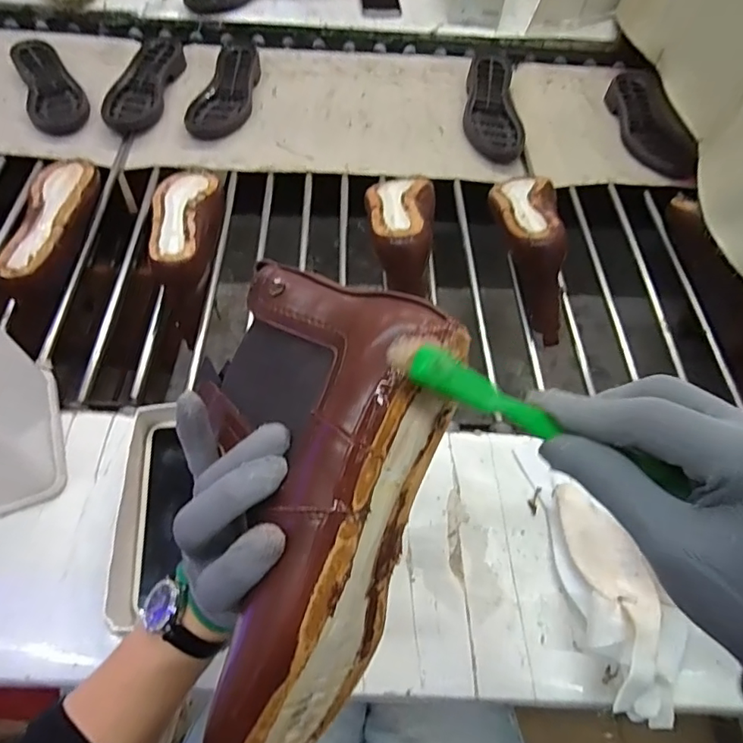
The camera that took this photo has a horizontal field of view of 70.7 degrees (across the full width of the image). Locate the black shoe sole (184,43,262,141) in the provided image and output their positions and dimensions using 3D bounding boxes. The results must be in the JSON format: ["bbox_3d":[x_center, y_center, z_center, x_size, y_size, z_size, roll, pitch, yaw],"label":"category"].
[{"bbox_3d":[-0.239,-0.470,0.871,0.088,0.033,0.214,10,56,2],"label":"black shoe sole"}]

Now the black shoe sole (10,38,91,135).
[{"bbox_3d":[-0.529,-0.469,0.858,0.086,0.029,0.241,-24,62,-19],"label":"black shoe sole"}]

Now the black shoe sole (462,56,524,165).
[{"bbox_3d":[0.212,-0.470,0.904,0.093,0.031,0.291,8,56,1],"label":"black shoe sole"}]

